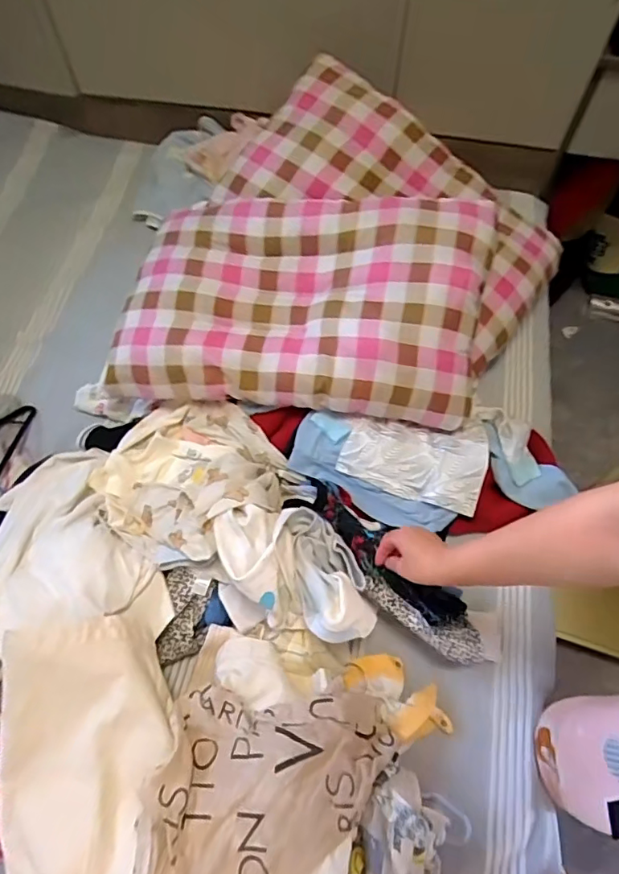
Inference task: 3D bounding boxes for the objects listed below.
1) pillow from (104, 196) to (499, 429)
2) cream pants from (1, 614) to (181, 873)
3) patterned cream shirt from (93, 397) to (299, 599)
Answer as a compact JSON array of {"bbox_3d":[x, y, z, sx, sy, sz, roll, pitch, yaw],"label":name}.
[{"bbox_3d":[-0.019,-0.219,0.824,0.594,0.085,0.351,5,84,9],"label":"pillow"},{"bbox_3d":[-0.254,0.394,0.568,0.203,0.077,0.357,-10,63,-5],"label":"cream pants"},{"bbox_3d":[-0.166,0.057,0.761,0.316,0.125,0.270,18,64,9],"label":"patterned cream shirt"}]

